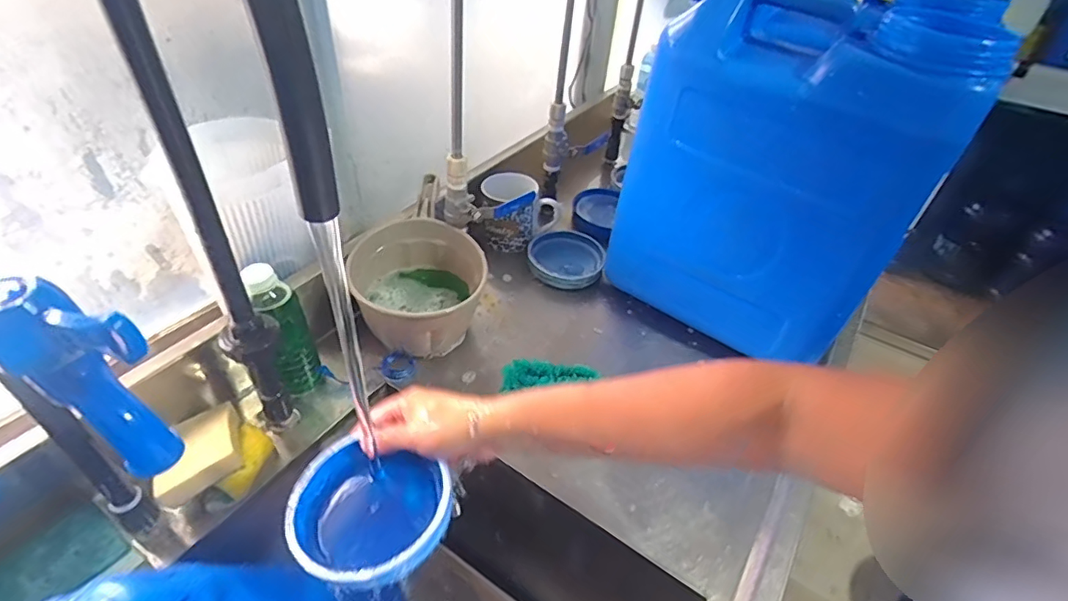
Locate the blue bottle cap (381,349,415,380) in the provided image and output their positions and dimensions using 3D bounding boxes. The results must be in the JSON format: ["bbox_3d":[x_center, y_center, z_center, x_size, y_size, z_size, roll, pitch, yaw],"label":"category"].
[{"bbox_3d":[-0.169,0.082,0.659,0.038,0.024,0.038,-2,42,-8],"label":"blue bottle cap"}]

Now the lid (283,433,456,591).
[{"bbox_3d":[-0.125,0.162,0.406,0.121,0.033,0.107,9,42,4],"label":"lid"}]

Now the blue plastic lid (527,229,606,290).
[{"bbox_3d":[0.050,-0.068,0.834,0.117,0.032,0.120,3,42,-2],"label":"blue plastic lid"}]

